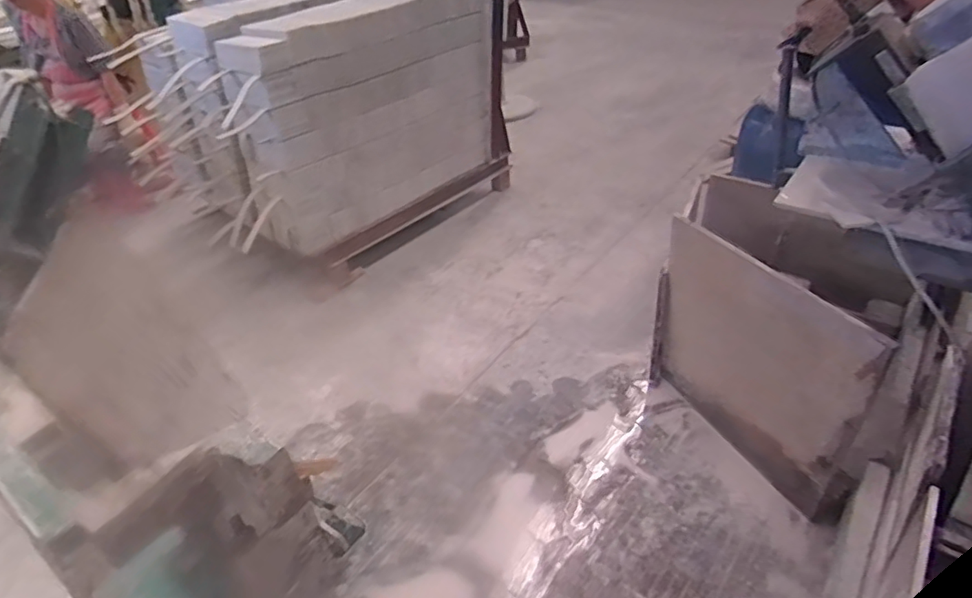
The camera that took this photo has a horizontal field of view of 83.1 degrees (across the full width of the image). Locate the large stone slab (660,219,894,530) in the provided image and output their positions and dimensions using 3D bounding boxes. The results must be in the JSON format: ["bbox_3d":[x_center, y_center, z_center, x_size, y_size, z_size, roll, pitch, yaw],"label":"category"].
[{"bbox_3d":[0.647,0.164,1.352,0.036,0.627,0.559,-25,41,-18],"label":"large stone slab"}]

